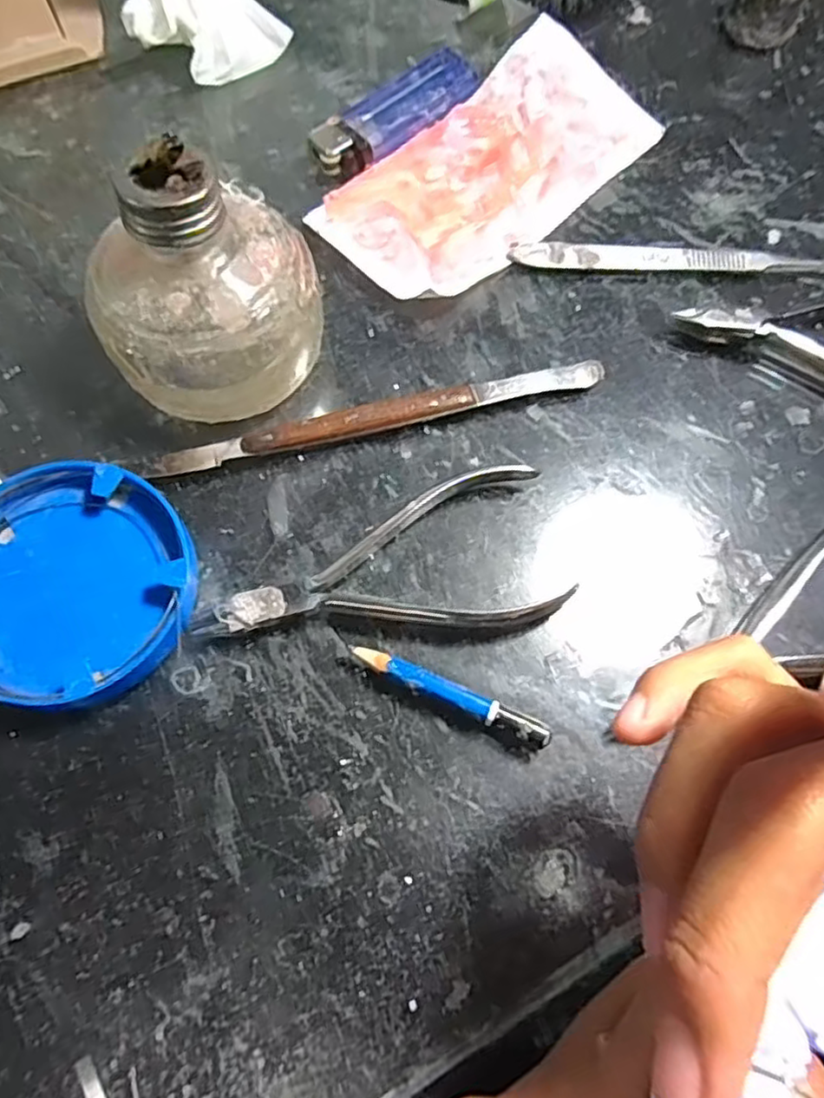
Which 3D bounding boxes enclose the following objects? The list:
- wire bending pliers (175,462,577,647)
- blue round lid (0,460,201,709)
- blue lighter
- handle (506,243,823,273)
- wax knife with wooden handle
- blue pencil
[{"bbox_3d":[-0.010,0.002,0.227,0.121,0.012,0.054,-5,71,-2],"label":"wire bending pliers"},{"bbox_3d":[-0.112,0.010,0.221,0.080,0.016,0.076,0,71,0],"label":"blue round lid"},{"bbox_3d":[-0.007,-0.187,0.292,0.080,0.013,0.026,-43,76,-13],"label":"blue lighter"},{"bbox_3d":[0.109,-0.115,0.270,0.136,0.008,0.011,3,71,1],"label":"handle"},{"bbox_3d":[-0.011,-0.047,0.245,0.163,0.012,0.012,-14,72,-5],"label":"wax knife with wooden handle"},{"bbox_3d":[0.012,0.046,0.213,0.065,0.010,0.007,23,73,7],"label":"blue pencil"}]

